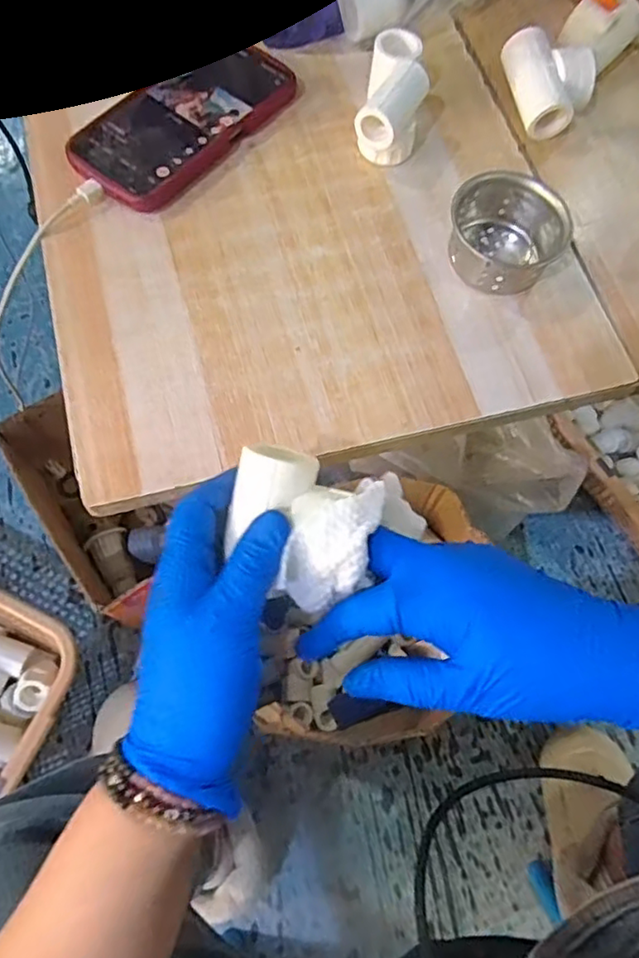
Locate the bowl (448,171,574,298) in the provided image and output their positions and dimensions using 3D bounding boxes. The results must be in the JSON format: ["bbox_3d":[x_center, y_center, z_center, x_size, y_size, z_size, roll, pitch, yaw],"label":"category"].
[{"bbox_3d":[0.122,-0.163,0.406,0.067,0.043,0.069,1,68,-3],"label":"bowl"}]

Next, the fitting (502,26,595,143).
[{"bbox_3d":[0.168,-0.292,0.456,0.049,0.040,0.074,-17,70,-9],"label":"fitting"}]

